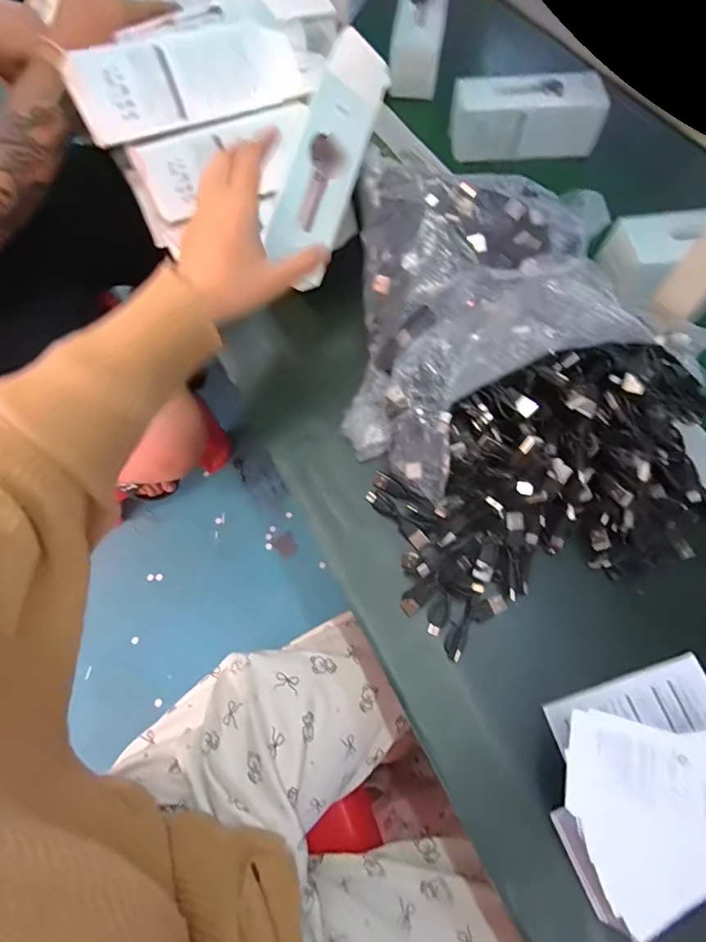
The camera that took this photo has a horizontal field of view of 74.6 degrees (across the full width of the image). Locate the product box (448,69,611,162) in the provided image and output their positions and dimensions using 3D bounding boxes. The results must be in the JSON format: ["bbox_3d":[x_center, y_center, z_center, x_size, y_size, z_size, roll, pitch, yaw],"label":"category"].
[{"bbox_3d":[0.201,-0.423,0.550,0.173,0.066,0.060,-1,67,-2],"label":"product box"}]

